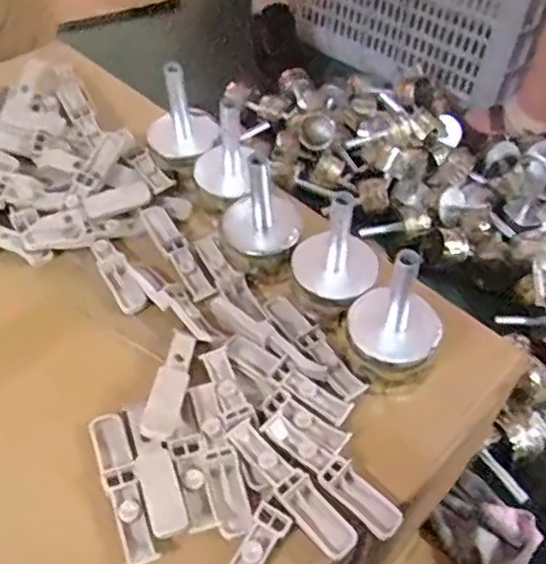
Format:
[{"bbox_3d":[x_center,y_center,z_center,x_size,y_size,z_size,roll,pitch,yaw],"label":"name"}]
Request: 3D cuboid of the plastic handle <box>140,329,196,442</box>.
[{"bbox_3d":[-0.066,0.064,0.430,0.020,0.013,0.095,7,36,1],"label":"plastic handle"}]

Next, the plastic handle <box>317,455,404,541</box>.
[{"bbox_3d":[0.053,0.128,0.390,0.053,0.008,0.023,36,56,24],"label":"plastic handle"}]

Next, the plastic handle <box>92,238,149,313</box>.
[{"bbox_3d":[-0.120,-0.007,0.502,0.021,0.014,0.074,-21,54,-20],"label":"plastic handle"}]

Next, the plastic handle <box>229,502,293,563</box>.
[{"bbox_3d":[-0.012,0.154,0.366,0.020,0.010,0.058,27,53,18],"label":"plastic handle"}]

